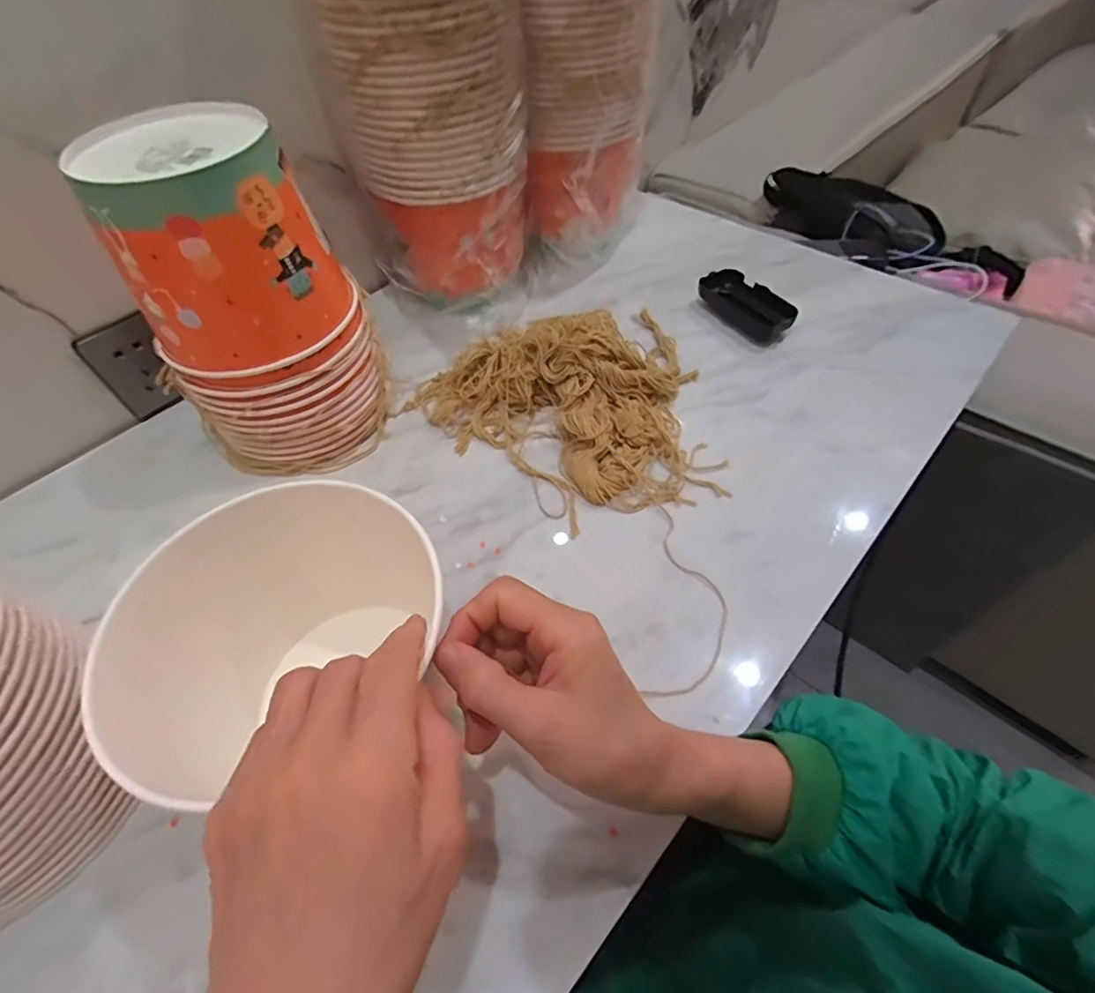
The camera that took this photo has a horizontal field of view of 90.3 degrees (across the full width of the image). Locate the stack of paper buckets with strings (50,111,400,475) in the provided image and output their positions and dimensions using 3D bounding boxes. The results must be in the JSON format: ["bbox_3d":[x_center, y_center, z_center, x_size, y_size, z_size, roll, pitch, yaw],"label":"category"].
[{"bbox_3d":[-0.232,-0.149,0.438,0.138,0.235,0.146,14,56,12],"label":"stack of paper buckets with strings"}]

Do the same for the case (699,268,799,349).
[{"bbox_3d":[0.215,-0.211,0.593,0.053,0.023,0.116,-31,59,-18],"label":"case"}]

